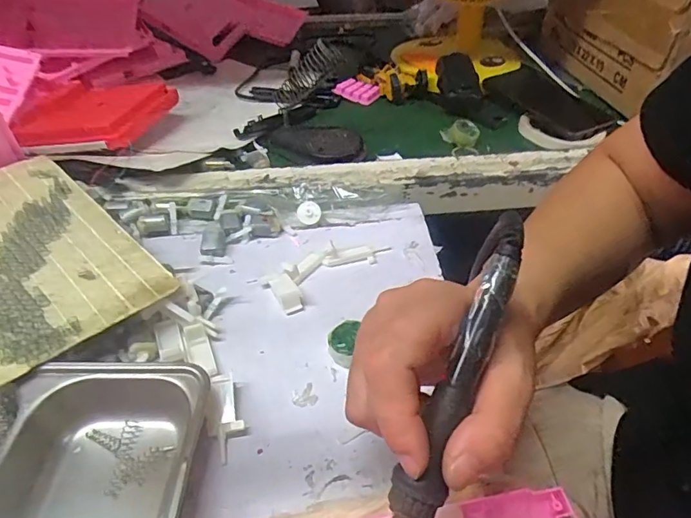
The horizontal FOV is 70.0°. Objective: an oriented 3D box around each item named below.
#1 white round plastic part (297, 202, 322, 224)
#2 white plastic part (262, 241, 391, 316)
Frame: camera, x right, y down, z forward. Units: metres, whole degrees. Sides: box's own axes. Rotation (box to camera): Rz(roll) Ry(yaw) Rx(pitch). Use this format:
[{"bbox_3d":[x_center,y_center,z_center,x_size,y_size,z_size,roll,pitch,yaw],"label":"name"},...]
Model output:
[{"bbox_3d":[-0.036,-0.045,0.485,0.023,0.007,0.023,-12,74,1],"label":"white round plastic part"},{"bbox_3d":[-0.019,0.006,0.431,0.111,0.016,0.045,-32,51,-30],"label":"white plastic part"}]

